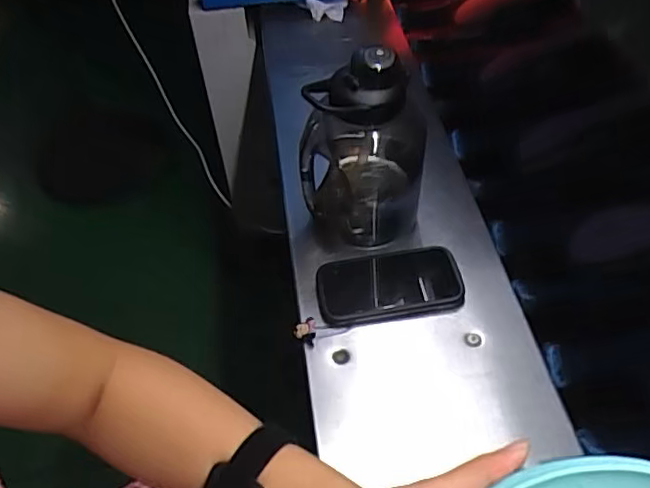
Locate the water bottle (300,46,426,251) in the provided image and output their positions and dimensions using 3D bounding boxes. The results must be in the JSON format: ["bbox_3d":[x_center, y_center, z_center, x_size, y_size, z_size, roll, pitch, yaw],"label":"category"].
[{"bbox_3d":[0.042,-0.099,0.655,0.130,0.232,0.111,9,51,9],"label":"water bottle"}]

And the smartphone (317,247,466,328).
[{"bbox_3d":[0.071,0.042,0.651,0.156,0.014,0.088,-8,50,-4],"label":"smartphone"}]

